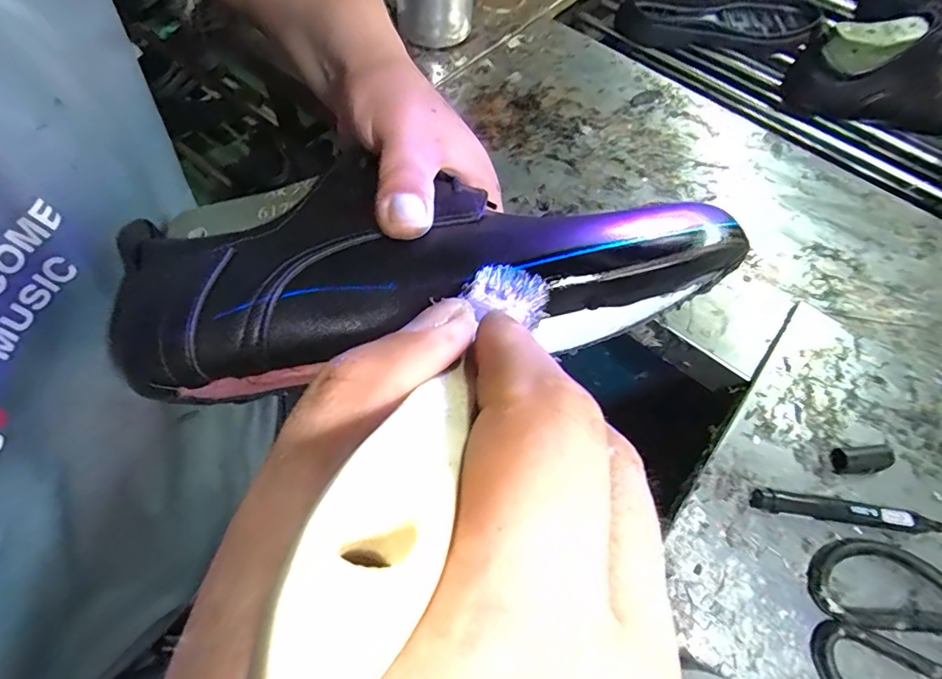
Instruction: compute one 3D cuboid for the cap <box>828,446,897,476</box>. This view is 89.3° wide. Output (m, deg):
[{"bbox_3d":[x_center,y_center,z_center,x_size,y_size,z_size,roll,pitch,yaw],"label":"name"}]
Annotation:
[{"bbox_3d":[0.279,0.087,0.341,0.040,0.013,0.018,-3,63,-4],"label":"cap"}]

